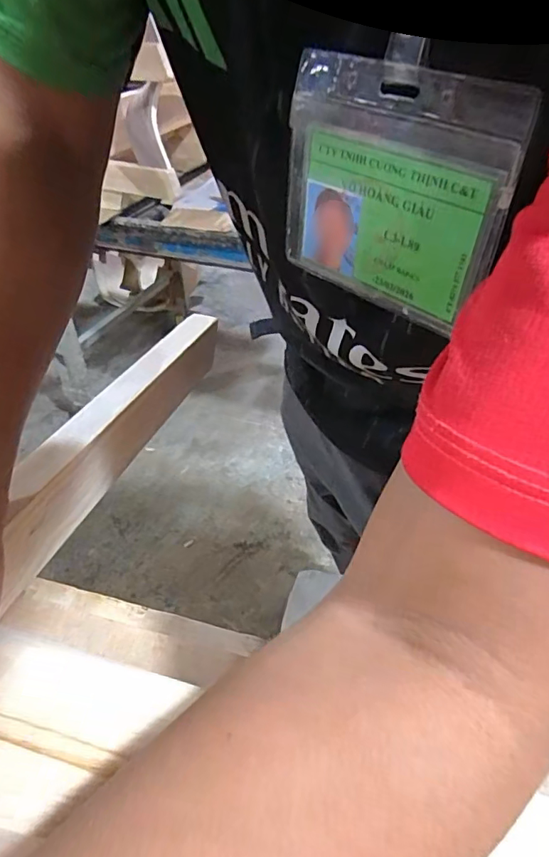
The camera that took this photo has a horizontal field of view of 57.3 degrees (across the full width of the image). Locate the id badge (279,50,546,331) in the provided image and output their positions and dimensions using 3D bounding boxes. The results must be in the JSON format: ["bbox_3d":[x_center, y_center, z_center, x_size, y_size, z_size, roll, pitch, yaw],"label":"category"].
[{"bbox_3d":[0.040,-0.088,0.192,0.006,0.081,0.099,-30,49,-27],"label":"id badge"}]

